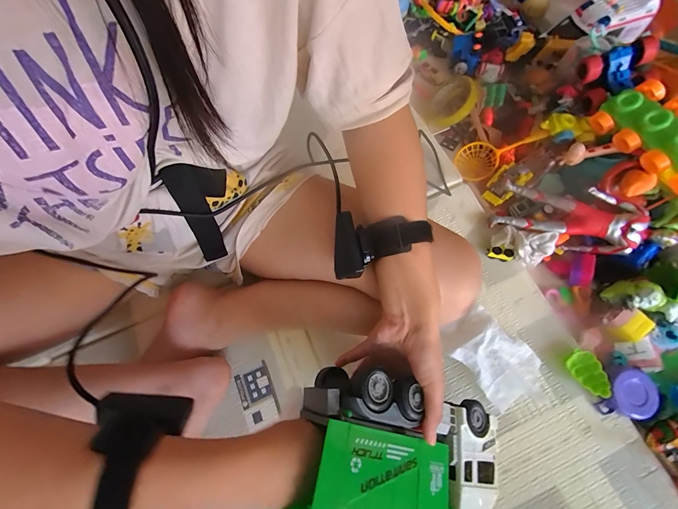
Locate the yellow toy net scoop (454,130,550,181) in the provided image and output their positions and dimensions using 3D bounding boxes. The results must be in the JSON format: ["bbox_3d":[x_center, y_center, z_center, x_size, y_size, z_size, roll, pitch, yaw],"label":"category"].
[{"bbox_3d":[0.306,-0.190,0.543,0.149,0.045,0.070,-17,68,32],"label":"yellow toy net scoop"}]

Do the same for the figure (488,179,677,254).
[{"bbox_3d":[0.381,-0.058,0.465,0.225,0.073,0.074,17,73,8],"label":"figure"}]

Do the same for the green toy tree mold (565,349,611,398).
[{"bbox_3d":[0.362,0.173,0.415,0.039,0.023,0.062,-22,72,-5],"label":"green toy tree mold"}]

